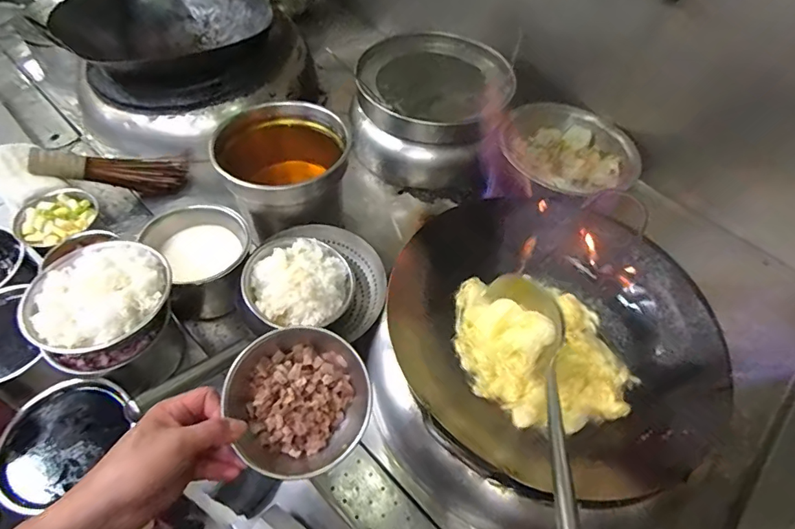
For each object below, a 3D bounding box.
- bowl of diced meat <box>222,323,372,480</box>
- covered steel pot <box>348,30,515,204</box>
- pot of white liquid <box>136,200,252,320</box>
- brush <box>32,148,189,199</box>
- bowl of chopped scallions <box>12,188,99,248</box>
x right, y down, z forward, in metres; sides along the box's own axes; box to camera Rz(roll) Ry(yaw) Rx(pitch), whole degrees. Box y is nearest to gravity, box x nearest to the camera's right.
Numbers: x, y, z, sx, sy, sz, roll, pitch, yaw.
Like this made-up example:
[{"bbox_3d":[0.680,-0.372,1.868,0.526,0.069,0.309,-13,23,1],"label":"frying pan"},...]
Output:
[{"bbox_3d":[-0.102,0.134,0.469,0.147,0.052,0.147,2,71,-5],"label":"bowl of diced meat"},{"bbox_3d":[0.070,-0.354,1.082,0.323,0.198,0.331,2,53,-3],"label":"covered steel pot"},{"bbox_3d":[-0.337,-0.010,0.826,0.157,0.121,0.169,2,53,-3],"label":"pot of white liquid"},{"bbox_3d":[-0.573,-0.190,0.955,0.264,0.068,0.072,0,47,-40],"label":"brush"},{"bbox_3d":[-0.579,-0.079,0.805,0.097,0.038,0.124,31,57,18],"label":"bowl of chopped scallions"}]

